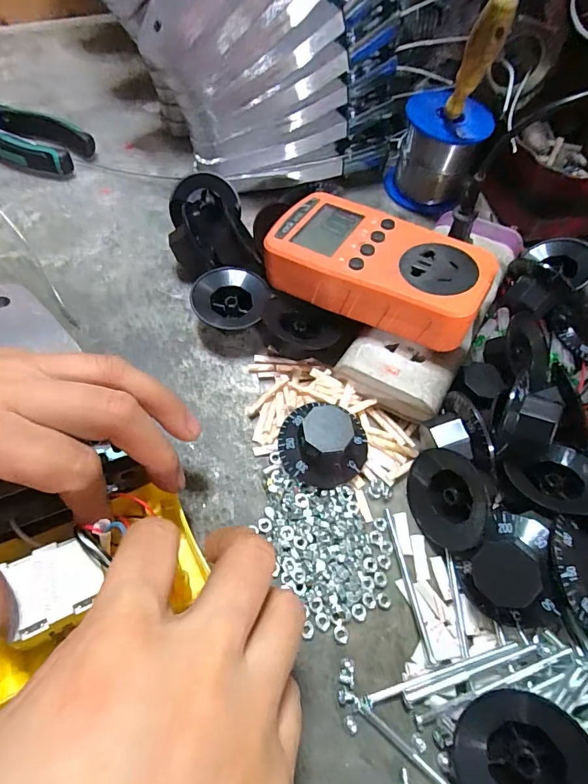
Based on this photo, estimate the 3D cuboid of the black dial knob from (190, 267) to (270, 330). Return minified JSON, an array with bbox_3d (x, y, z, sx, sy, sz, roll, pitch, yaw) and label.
[{"bbox_3d":[-0.041,-0.057,0.280,0.046,0.022,0.043,21,61,8],"label":"black dial knob"}]

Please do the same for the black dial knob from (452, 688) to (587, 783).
[{"bbox_3d":[0.087,0.139,0.160,0.050,0.013,0.046,-14,67,34],"label":"black dial knob"}]

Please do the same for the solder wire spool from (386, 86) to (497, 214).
[{"bbox_3d":[0.115,-0.196,0.356,0.061,0.074,0.061,2,60,-3],"label":"solder wire spool"}]

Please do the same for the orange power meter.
[{"bbox_3d":[0.047,-0.077,0.259,0.128,0.037,0.068,27,62,10],"label":"orange power meter"}]

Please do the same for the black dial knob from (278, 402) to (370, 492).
[{"bbox_3d":[0.016,0.026,0.229,0.047,0.029,0.044,9,60,1],"label":"black dial knob"}]

